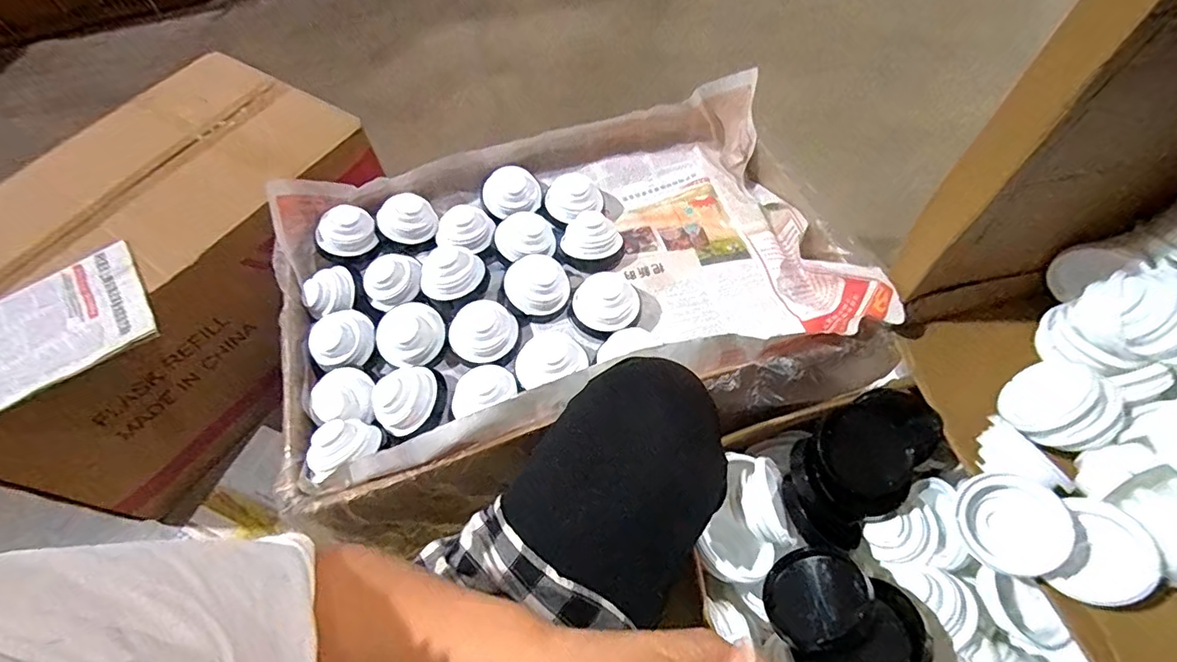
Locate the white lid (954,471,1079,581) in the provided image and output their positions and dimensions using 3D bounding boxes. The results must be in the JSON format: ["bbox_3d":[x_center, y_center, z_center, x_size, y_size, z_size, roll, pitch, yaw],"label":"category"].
[{"bbox_3d":[0.359,0.163,0.456,0.079,0.028,0.076,-34,37,30],"label":"white lid"}]

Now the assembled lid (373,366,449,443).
[{"bbox_3d":[-0.203,0.080,0.621,0.077,0.034,0.079,-2,58,3],"label":"assembled lid"}]

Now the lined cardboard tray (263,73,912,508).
[{"bbox_3d":[-0.034,-0.064,0.679,0.666,0.096,0.456,-16,59,-6],"label":"lined cardboard tray"}]

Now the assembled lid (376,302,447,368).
[{"bbox_3d":[-0.217,0.003,0.658,0.081,0.039,0.079,-35,63,-16],"label":"assembled lid"}]

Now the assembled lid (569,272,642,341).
[{"bbox_3d":[0.020,-0.030,0.665,0.085,0.047,0.073,-4,58,1],"label":"assembled lid"}]

